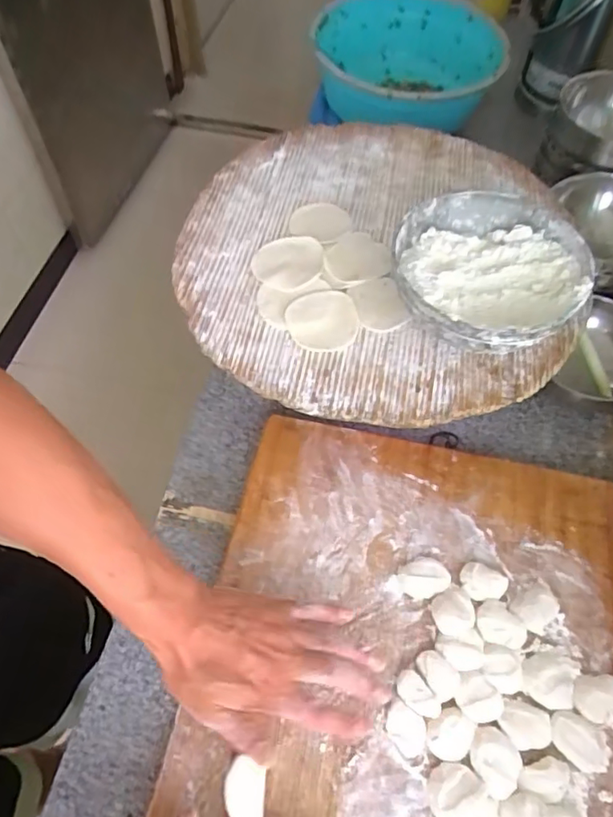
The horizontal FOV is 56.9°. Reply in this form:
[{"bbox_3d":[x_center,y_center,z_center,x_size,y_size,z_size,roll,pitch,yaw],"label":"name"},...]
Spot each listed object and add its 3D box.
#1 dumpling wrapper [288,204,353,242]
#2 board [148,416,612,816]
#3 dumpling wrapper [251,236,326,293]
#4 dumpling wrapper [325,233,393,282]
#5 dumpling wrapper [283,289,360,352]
[{"bbox_3d":[0.016,-0.207,0.630,0.068,0.005,0.060,0,55,-1],"label":"dumpling wrapper"},{"bbox_3d":[0.083,0.290,0.435,0.381,0.019,0.578,9,61,10],"label":"board"},{"bbox_3d":[-0.017,-0.152,0.587,0.074,0.005,0.070,-2,59,3],"label":"dumpling wrapper"},{"bbox_3d":[0.055,-0.158,0.586,0.065,0.007,0.072,5,53,4],"label":"dumpling wrapper"},{"bbox_3d":[0.015,-0.084,0.549,0.068,0.008,0.072,-7,60,-6],"label":"dumpling wrapper"}]

